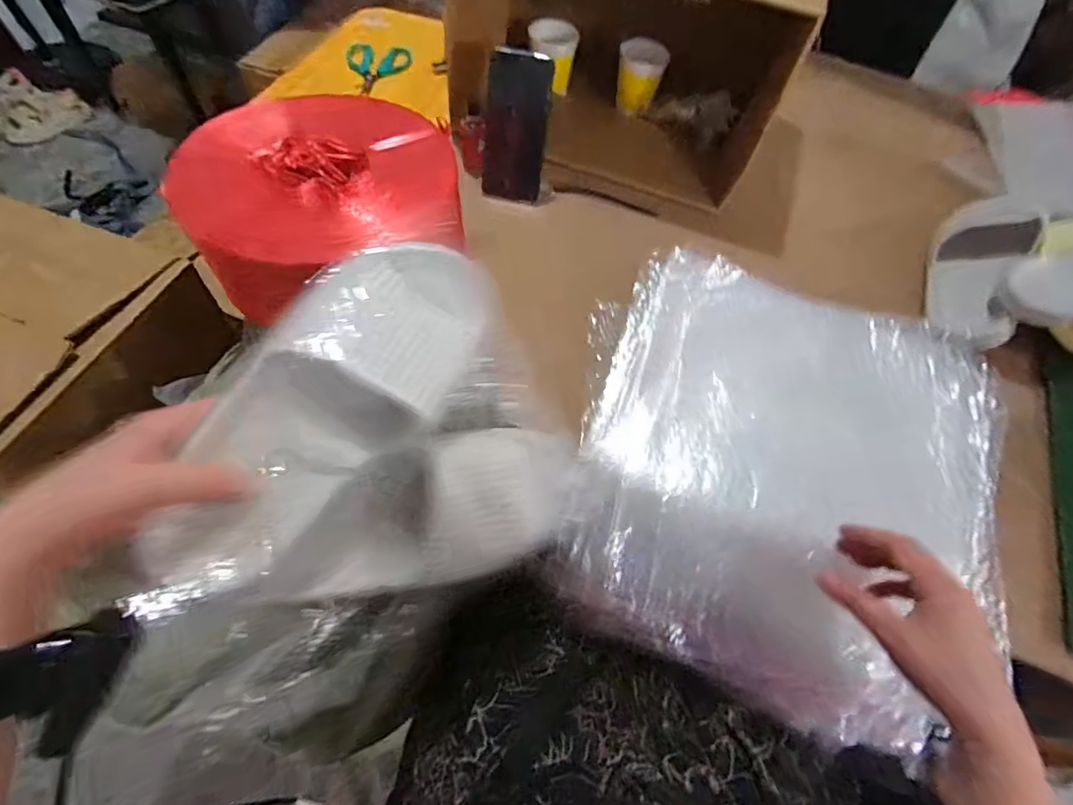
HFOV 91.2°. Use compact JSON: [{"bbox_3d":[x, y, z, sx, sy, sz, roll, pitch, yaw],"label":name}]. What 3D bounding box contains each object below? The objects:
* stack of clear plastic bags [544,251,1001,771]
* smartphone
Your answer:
[{"bbox_3d":[0.235,0.064,0.508,0.374,0.111,0.401,19,60,8],"label":"stack of clear plastic bags"},{"bbox_3d":[-0.027,-0.336,0.649,0.082,0.164,0.008,18,35,13],"label":"smartphone"}]

